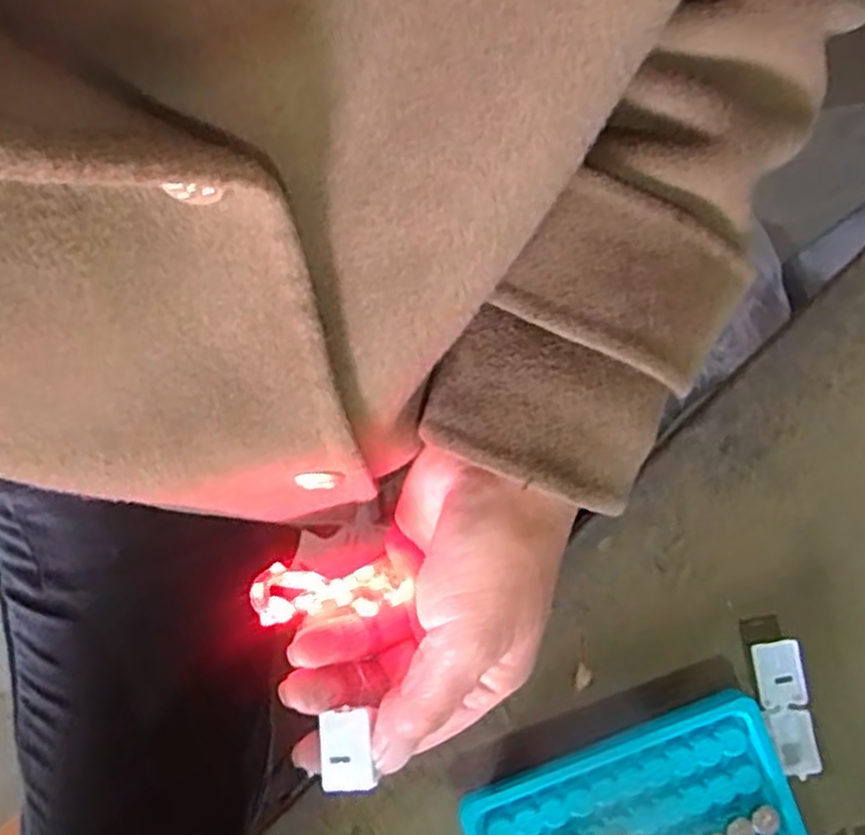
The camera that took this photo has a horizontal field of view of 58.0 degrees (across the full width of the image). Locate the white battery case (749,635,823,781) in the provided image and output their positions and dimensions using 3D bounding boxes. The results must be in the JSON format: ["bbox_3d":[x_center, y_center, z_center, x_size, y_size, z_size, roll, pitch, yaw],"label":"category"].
[{"bbox_3d":[0.149,0.123,0.331,0.021,0.014,0.054,-7,80,-4],"label":"white battery case"}]

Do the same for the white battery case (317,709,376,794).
[{"bbox_3d":[-0.030,0.117,0.271,0.018,0.005,0.024,-8,76,-3],"label":"white battery case"}]

